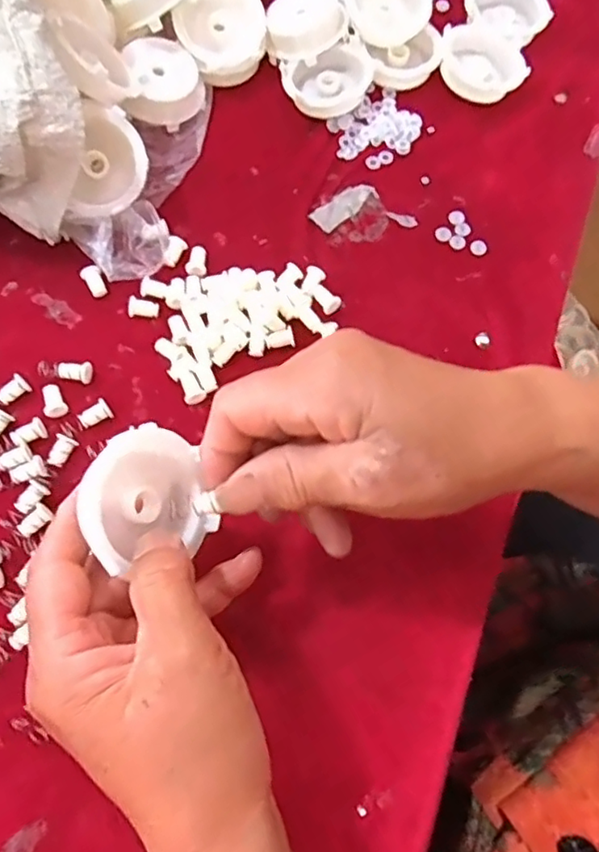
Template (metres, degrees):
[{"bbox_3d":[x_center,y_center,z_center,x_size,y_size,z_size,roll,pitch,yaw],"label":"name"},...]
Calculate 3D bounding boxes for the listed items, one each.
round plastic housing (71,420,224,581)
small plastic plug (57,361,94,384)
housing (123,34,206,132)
[{"bbox_3d":[-0.058,0.027,0.228,0.055,0.012,0.053,20,62,-44],"label":"round plastic housing"},{"bbox_3d":[-0.123,-0.030,0.320,0.018,0.008,0.011,11,70,2],"label":"small plastic plug"},{"bbox_3d":[-0.085,-0.219,0.372,0.051,0.020,0.051,4,76,-15],"label":"housing"}]

